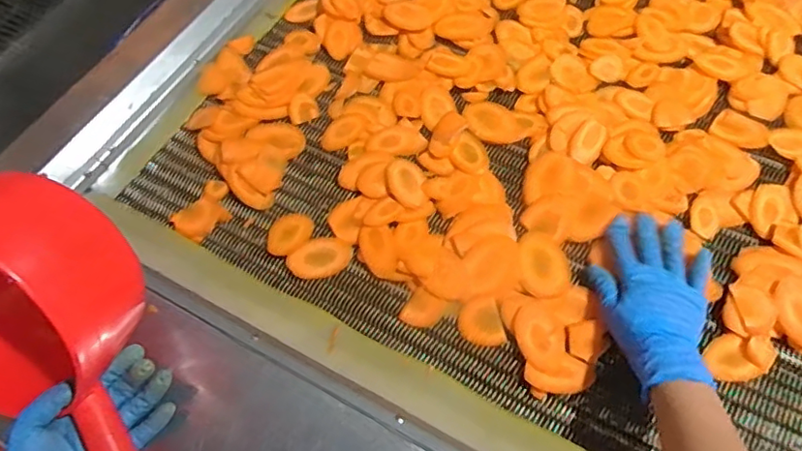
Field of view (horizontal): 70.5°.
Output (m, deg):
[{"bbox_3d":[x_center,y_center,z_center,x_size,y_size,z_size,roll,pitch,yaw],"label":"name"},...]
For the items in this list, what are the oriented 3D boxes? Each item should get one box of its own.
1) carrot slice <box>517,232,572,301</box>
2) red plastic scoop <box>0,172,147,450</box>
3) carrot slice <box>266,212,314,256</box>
[{"bbox_3d":[0.153,0.040,0.609,0.054,0.004,0.076,-9,62,0],"label":"carrot slice"},{"bbox_3d":[-0.332,0.119,0.521,0.235,0.322,0.129,-10,23,33],"label":"red plastic scoop"},{"bbox_3d":[-0.130,0.008,0.650,0.057,0.007,0.042,-35,65,-14],"label":"carrot slice"}]

